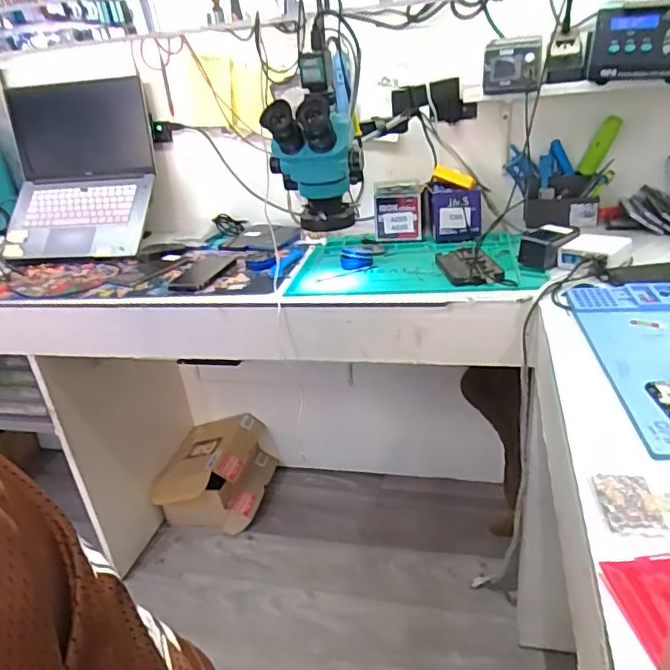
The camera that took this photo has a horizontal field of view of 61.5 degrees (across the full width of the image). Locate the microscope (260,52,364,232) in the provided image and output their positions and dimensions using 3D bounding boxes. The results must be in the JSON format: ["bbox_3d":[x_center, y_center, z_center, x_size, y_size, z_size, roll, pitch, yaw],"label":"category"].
[{"bbox_3d":[-0.029,-0.289,0.877,0.132,0.249,0.218,-6,26,2],"label":"microscope"}]

